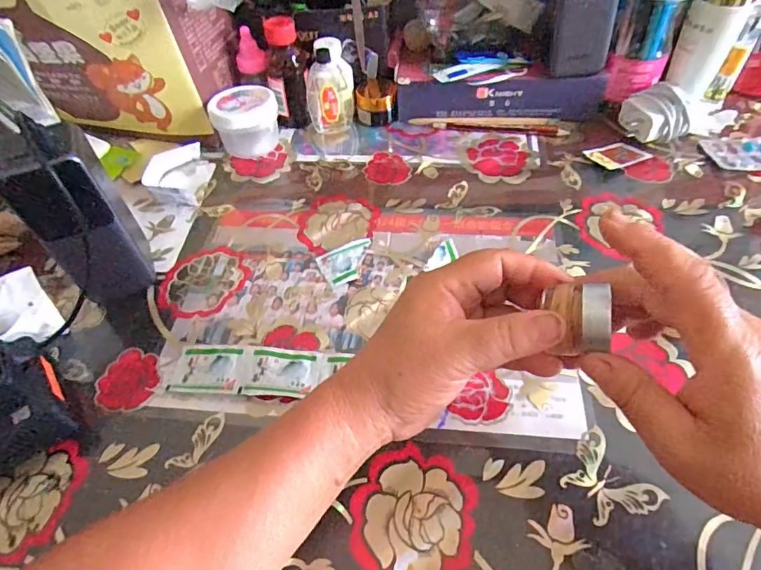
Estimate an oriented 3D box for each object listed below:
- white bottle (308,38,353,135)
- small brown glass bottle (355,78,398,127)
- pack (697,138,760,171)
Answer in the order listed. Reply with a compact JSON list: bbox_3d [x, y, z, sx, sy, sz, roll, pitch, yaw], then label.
[{"bbox_3d":[-0.053,-0.206,0.507,0.048,0.086,0.038,-9,51,-3],"label":"white bottle"},{"bbox_3d":[-0.004,-0.202,0.537,0.045,0.033,0.045,-1,51,3],"label":"small brown glass bottle"},{"bbox_3d":[0.359,-0.127,0.467,0.086,0.004,0.051,1,51,5],"label":"pack"}]

